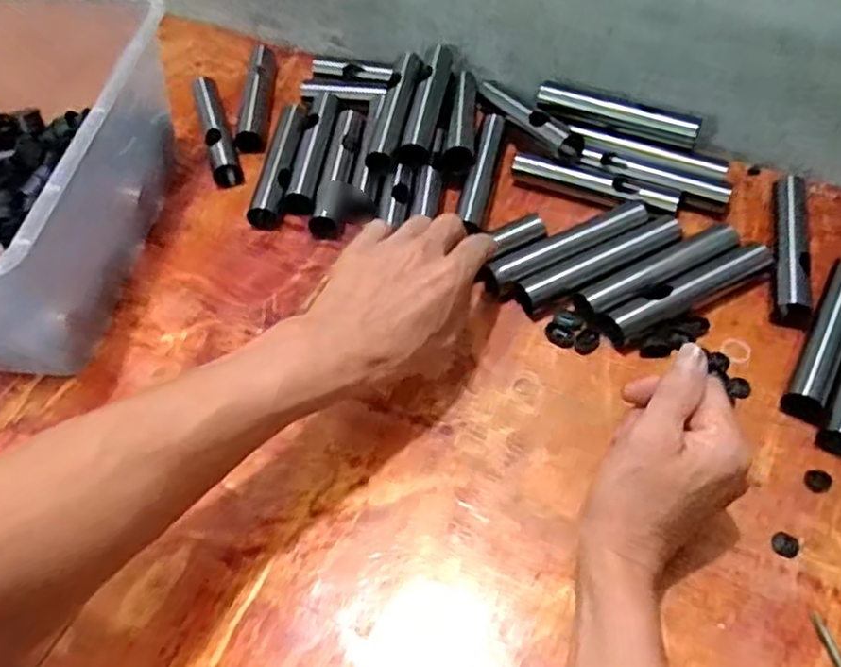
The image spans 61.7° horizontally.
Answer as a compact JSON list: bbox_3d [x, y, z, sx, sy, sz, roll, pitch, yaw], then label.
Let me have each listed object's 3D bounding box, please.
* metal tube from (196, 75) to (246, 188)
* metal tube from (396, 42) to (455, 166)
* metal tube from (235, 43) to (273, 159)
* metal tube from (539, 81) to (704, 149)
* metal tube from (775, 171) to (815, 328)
[{"bbox_3d":[-0.195,-0.195,0.663,0.025,0.027,0.147,-17,55,-10],"label":"metal tube"},{"bbox_3d":[0.009,-0.206,0.629,0.023,0.024,0.141,10,55,10],"label":"metal tube"},{"bbox_3d":[-0.158,-0.236,0.693,0.023,0.028,0.152,-1,53,2],"label":"metal tube"},{"bbox_3d":[0.172,-0.192,0.614,0.136,0.029,0.024,16,56,14],"label":"metal tube"},{"bbox_3d":[0.286,-0.069,0.540,0.023,0.015,0.151,12,55,11],"label":"metal tube"}]

